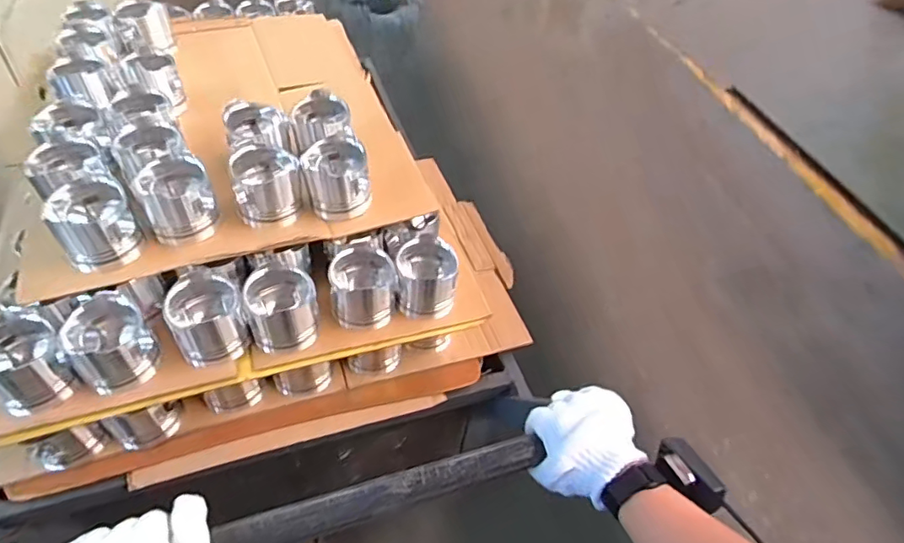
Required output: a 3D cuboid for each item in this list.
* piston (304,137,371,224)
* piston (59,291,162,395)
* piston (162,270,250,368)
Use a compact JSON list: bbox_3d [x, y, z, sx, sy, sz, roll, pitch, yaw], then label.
[{"bbox_3d":[-0.160,-0.131,0.777,0.088,0.106,0.076,-15,38,-9],"label":"piston"},{"bbox_3d":[-0.418,0.088,0.672,0.087,0.113,0.087,27,50,36],"label":"piston"},{"bbox_3d":[-0.317,0.058,0.713,0.083,0.116,0.083,-21,40,-17],"label":"piston"}]

